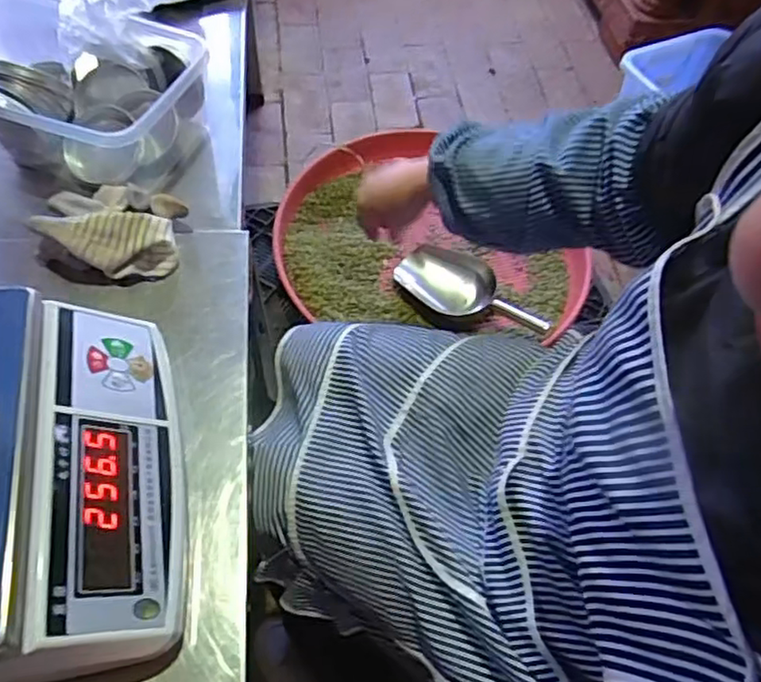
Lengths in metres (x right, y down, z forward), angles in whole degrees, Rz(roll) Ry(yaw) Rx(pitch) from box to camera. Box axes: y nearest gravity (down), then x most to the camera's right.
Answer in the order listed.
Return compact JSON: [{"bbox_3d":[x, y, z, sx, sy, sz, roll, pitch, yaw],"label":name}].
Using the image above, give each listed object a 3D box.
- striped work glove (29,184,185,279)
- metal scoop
[{"bbox_3d":[-0.269,-0.112,0.637,0.140,0.068,0.098,-9,60,-9],"label":"striped work glove"},{"bbox_3d":[0.151,-0.084,1.033,0.261,0.055,0.102,25,61,11],"label":"metal scoop"}]

